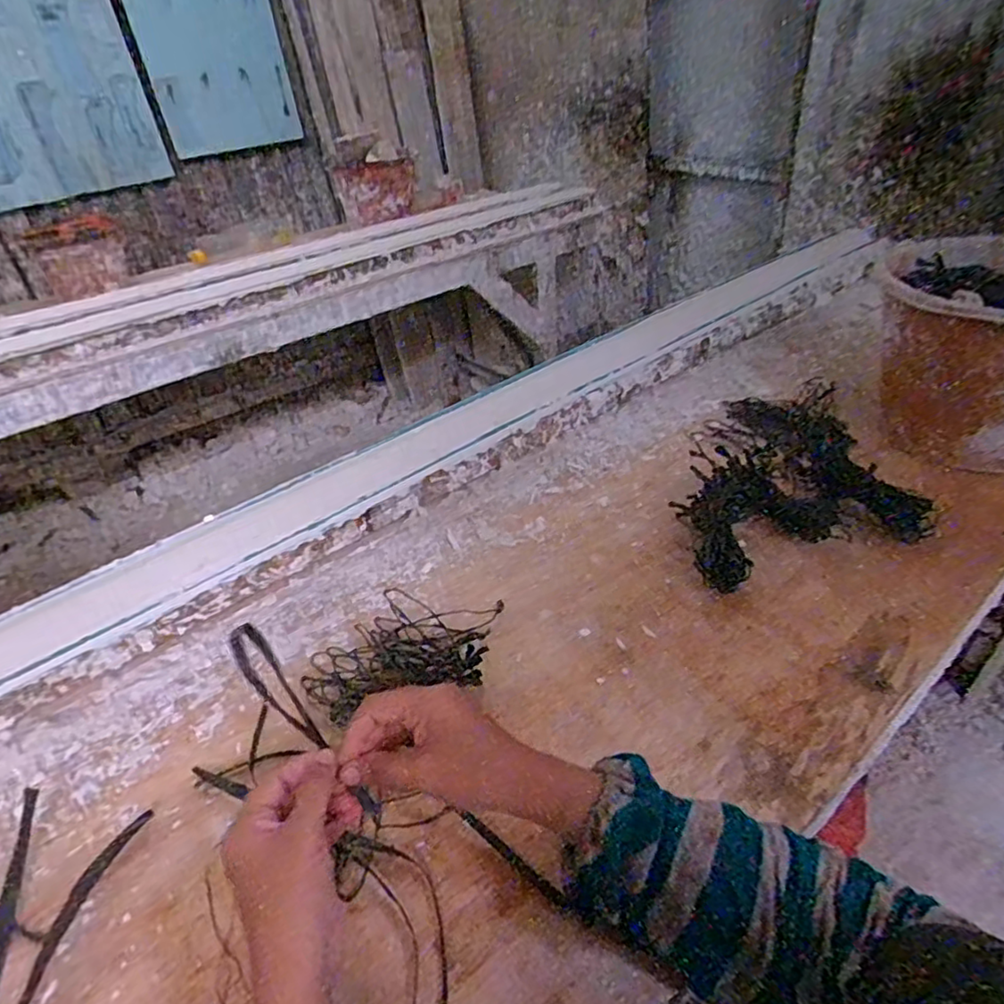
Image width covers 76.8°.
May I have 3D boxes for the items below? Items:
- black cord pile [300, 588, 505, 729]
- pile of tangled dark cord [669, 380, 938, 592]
[{"bbox_3d":[-0.085,0.130,0.571,0.177,0.022,0.118,-17,38,-13],"label":"black cord pile"},{"bbox_3d":[0.316,-0.045,0.729,0.248,0.049,0.337,-4,37,3],"label":"pile of tangled dark cord"}]

